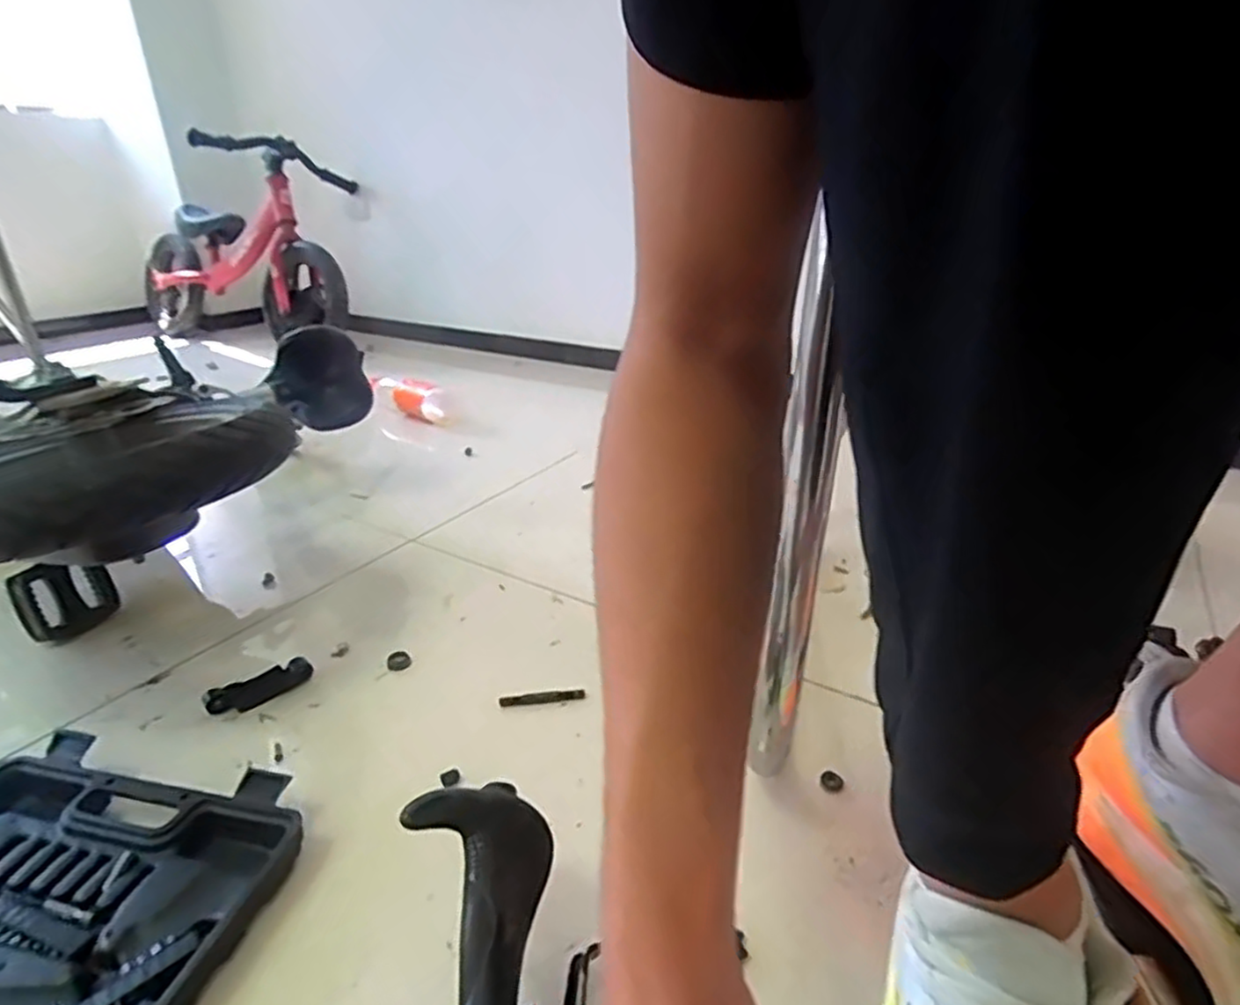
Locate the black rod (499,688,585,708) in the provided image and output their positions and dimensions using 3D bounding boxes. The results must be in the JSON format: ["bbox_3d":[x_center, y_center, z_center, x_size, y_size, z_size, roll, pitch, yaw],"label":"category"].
[{"bbox_3d":[-0.066,0.166,0.599,0.071,0.004,0.012,-4,26,-5],"label":"black rod"}]

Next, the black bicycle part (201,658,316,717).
[{"bbox_3d":[-0.308,0.157,0.599,0.081,0.020,0.030,-21,32,-36],"label":"black bicycle part"}]

